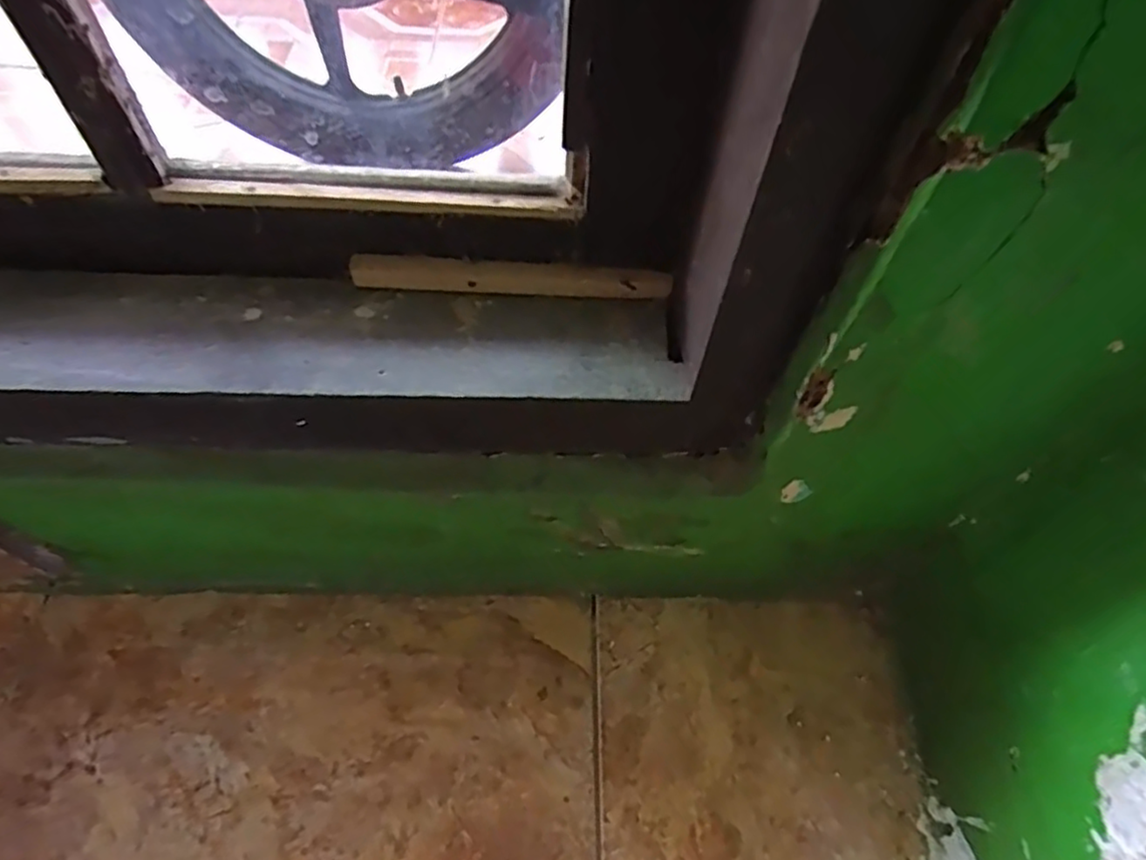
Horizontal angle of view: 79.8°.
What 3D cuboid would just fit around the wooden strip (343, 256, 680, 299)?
[{"bbox_3d":[-0.032,-0.082,0.370,0.169,0.017,0.006,2,27,-3],"label":"wooden strip"}]

